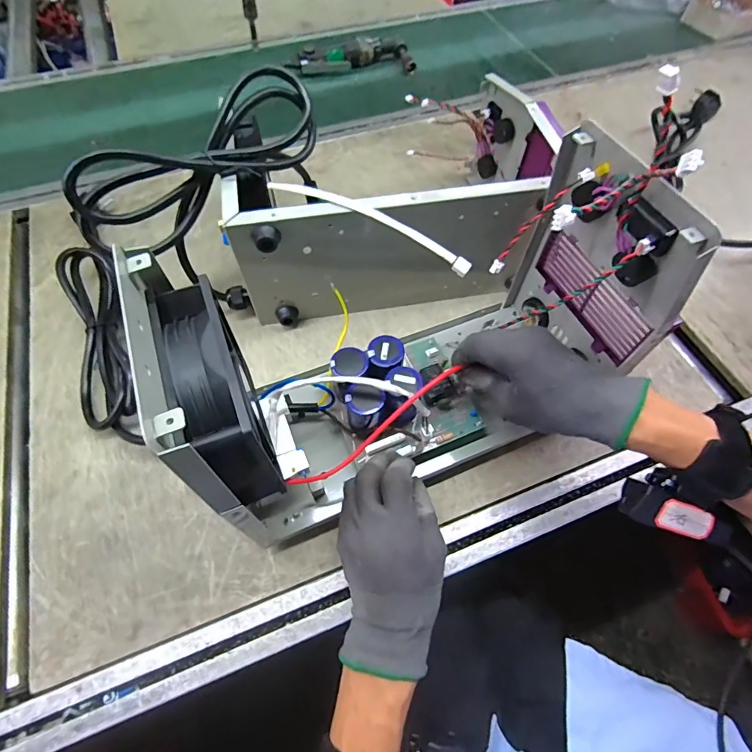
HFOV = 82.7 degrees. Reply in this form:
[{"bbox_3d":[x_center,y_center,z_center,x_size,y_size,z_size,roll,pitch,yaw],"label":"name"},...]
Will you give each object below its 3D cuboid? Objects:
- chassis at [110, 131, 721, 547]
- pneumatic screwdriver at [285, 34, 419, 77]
[{"bbox_3d":[0.041,-0.026,0.352,0.354,0.229,0.146,-20,62,-12],"label":"chassis"},{"bbox_3d":[-0.048,-0.588,0.792,0.236,0.041,0.062,-5,60,-4],"label":"pneumatic screwdriver"}]

